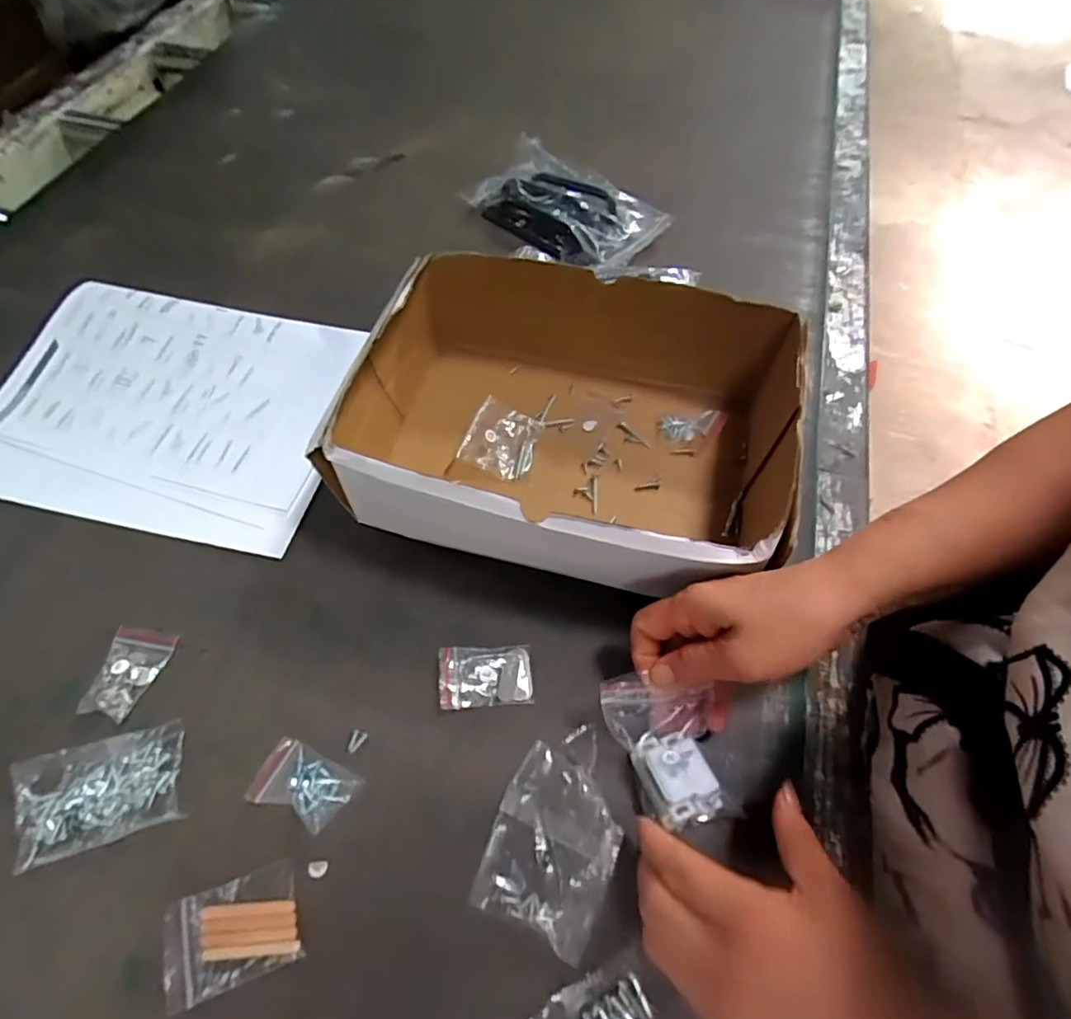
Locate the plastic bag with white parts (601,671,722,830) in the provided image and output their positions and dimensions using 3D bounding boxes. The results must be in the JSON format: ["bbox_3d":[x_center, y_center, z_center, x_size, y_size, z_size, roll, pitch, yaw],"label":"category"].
[{"bbox_3d":[0.072,0.140,0.348,0.065,0.033,0.074,1,61,1],"label":"plastic bag with white parts"}]

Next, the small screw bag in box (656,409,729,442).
[{"bbox_3d":[0.127,-0.069,0.484,0.053,0.011,0.028,3,61,3],"label":"small screw bag in box"}]

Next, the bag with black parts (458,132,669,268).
[{"bbox_3d":[0.029,-0.317,0.619,0.192,0.042,0.109,34,66,18],"label":"bag with black parts"}]

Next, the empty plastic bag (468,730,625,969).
[{"bbox_3d":[0.014,0.179,0.338,0.067,0.023,0.108,21,63,12],"label":"empty plastic bag"}]

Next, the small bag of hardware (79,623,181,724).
[{"bbox_3d":[-0.264,0.107,0.389,0.035,0.017,0.057,9,61,6],"label":"small bag of hardware"}]

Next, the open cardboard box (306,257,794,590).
[{"bbox_3d":[0.021,-0.065,0.433,0.293,0.093,0.214,12,61,7],"label":"open cardboard box"}]

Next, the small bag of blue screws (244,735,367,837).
[{"bbox_3d":[-0.138,0.164,0.352,0.054,0.009,0.036,23,63,13],"label":"small bag of blue screws"}]

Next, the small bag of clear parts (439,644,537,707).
[{"bbox_3d":[-0.032,0.106,0.384,0.060,0.013,0.038,-6,61,-3],"label":"small bag of clear parts"}]

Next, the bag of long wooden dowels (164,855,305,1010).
[{"bbox_3d":[-0.163,0.227,0.318,0.067,0.004,0.048,-18,62,-9],"label":"bag of long wooden dowels"}]

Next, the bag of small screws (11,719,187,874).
[{"bbox_3d":[-0.257,0.166,0.350,0.090,0.015,0.056,-14,61,-7],"label":"bag of small screws"}]

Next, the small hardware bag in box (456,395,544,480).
[{"bbox_3d":[-0.027,-0.057,0.473,0.054,0.017,0.060,21,73,-14],"label":"small hardware bag in box"}]

